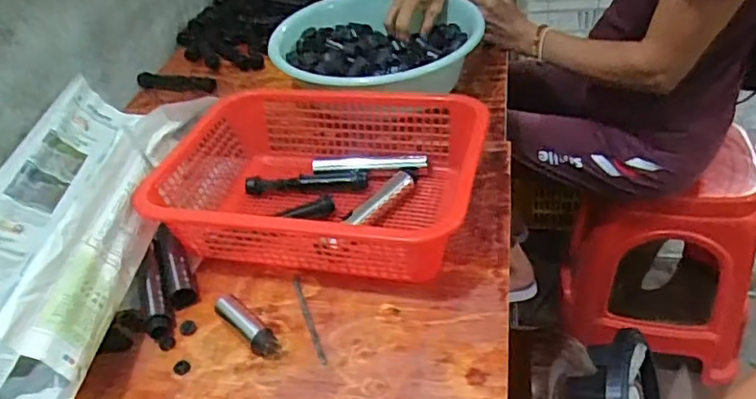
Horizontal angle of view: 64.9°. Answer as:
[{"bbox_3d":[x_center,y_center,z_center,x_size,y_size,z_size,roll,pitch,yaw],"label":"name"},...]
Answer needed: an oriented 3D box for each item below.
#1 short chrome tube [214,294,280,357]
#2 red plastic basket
[{"bbox_3d":[-0.123,0.118,0.564,0.027,0.024,0.081,-34,45,-29],"label":"short chrome tube"},{"bbox_3d":[-0.063,-0.019,0.658,0.332,0.105,0.236,4,40,16],"label":"red plastic basket"}]

